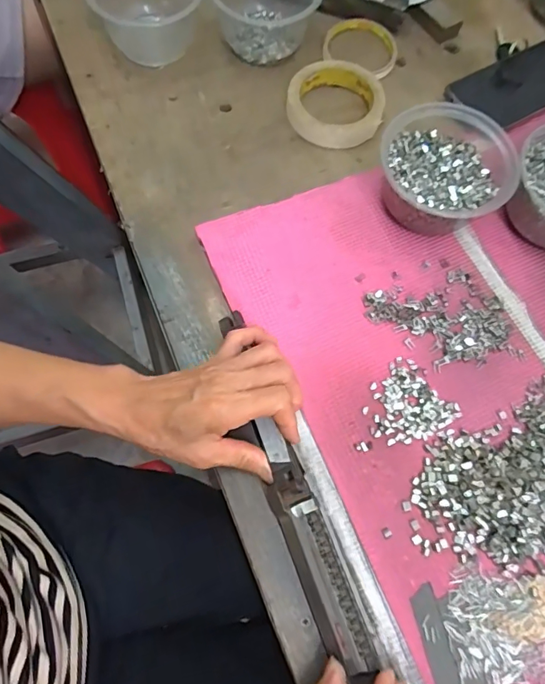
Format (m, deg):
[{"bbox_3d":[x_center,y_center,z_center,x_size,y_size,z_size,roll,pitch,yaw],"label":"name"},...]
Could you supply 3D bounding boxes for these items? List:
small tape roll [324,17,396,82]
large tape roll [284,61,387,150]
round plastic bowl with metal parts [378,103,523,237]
[{"bbox_3d":[0.104,-0.335,0.527,0.081,0.020,0.086,1,70,-3],"label":"small tape roll"},{"bbox_3d":[0.066,-0.248,0.475,0.095,0.020,0.096,1,70,-3],"label":"large tape roll"},{"bbox_3d":[0.154,-0.149,0.416,0.109,0.059,0.113,1,70,-3],"label":"round plastic bowl with metal parts"}]

